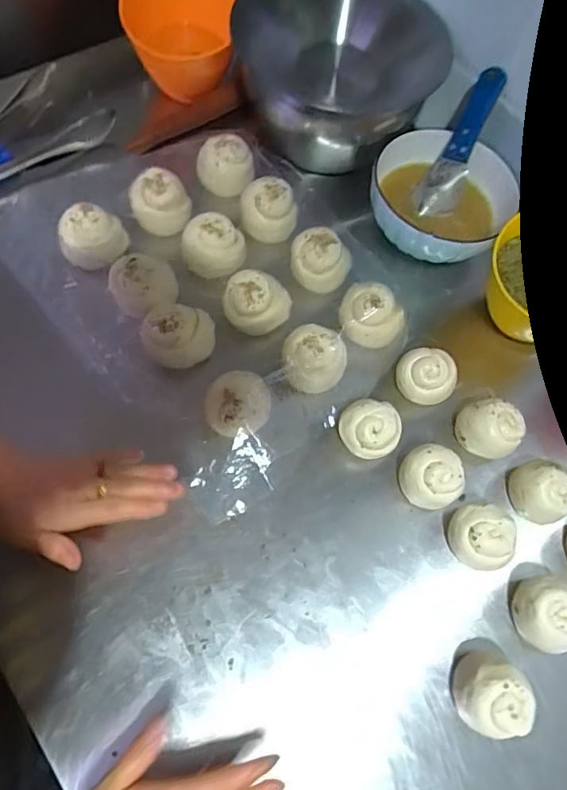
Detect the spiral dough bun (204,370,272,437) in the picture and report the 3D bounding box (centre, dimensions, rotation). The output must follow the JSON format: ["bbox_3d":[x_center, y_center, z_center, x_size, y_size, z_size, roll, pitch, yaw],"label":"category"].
[{"bbox_3d":[-0.045,0.011,0.498,0.064,0.041,0.063,32,67,7],"label":"spiral dough bun"}]

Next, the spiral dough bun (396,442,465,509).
[{"bbox_3d":[0.147,0.083,0.496,0.056,0.046,0.056,2,67,-5],"label":"spiral dough bun"}]

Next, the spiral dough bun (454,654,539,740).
[{"bbox_3d":[0.174,0.254,0.412,0.052,0.048,0.056,2,67,-5],"label":"spiral dough bun"}]

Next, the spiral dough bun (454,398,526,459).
[{"bbox_3d":[0.219,0.036,0.518,0.059,0.042,0.057,2,67,-5],"label":"spiral dough bun"}]

